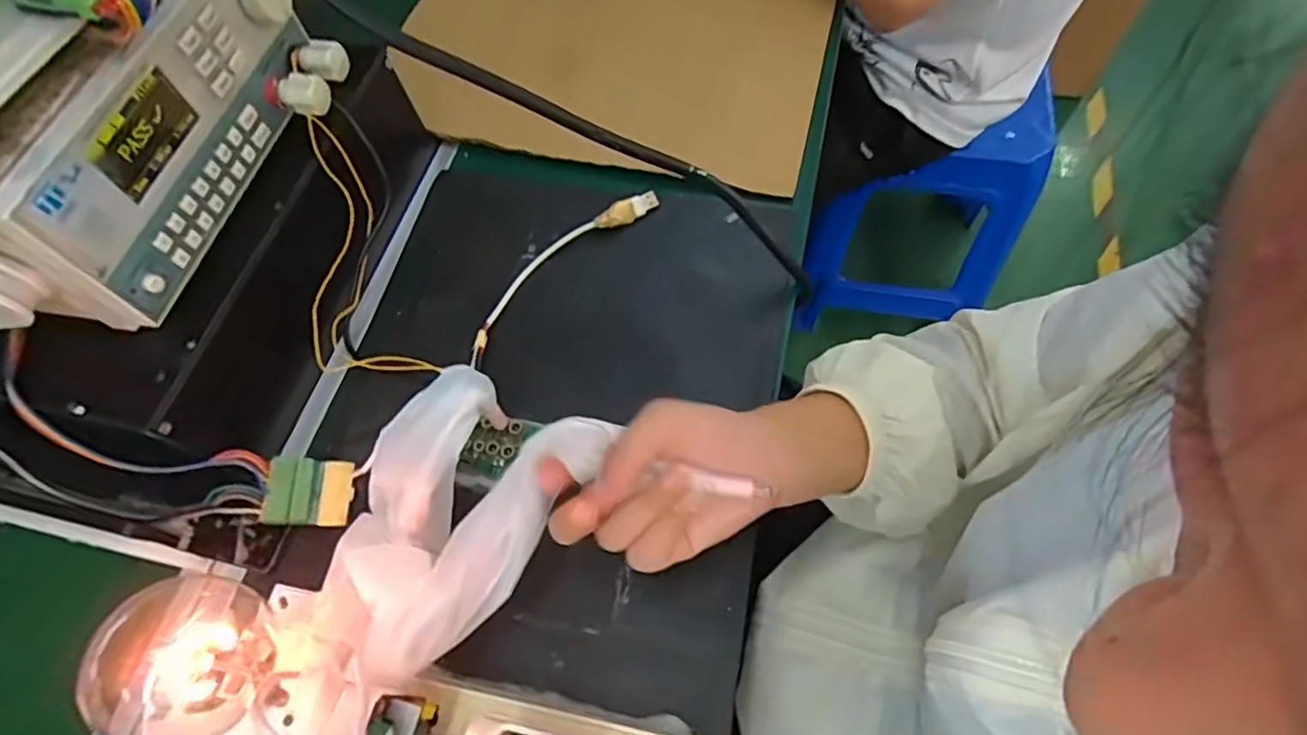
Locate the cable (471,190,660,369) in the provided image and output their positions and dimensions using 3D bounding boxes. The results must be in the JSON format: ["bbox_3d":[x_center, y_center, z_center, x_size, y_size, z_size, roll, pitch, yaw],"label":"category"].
[{"bbox_3d":[-0.071,-0.075,0.477,0.035,0.016,0.190,38,73,20],"label":"cable"}]

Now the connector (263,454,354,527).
[{"bbox_3d":[-0.212,0.076,0.400,0.046,0.008,0.041,13,61,-26],"label":"connector"}]

